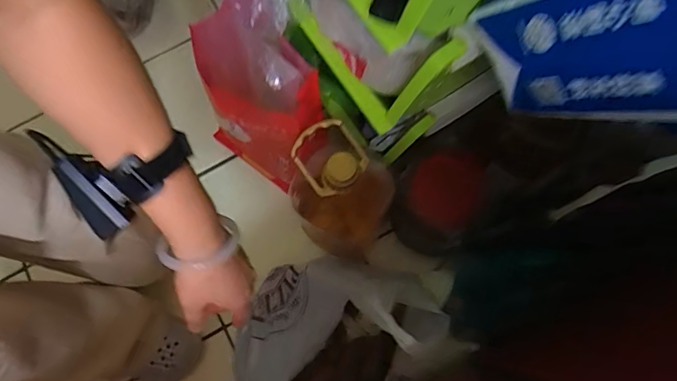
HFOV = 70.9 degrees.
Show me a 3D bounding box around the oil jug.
[{"bbox_3d":[-0.010,0.000,0.803,0.175,0.328,0.149,34,79,10],"label":"oil jug"}]

